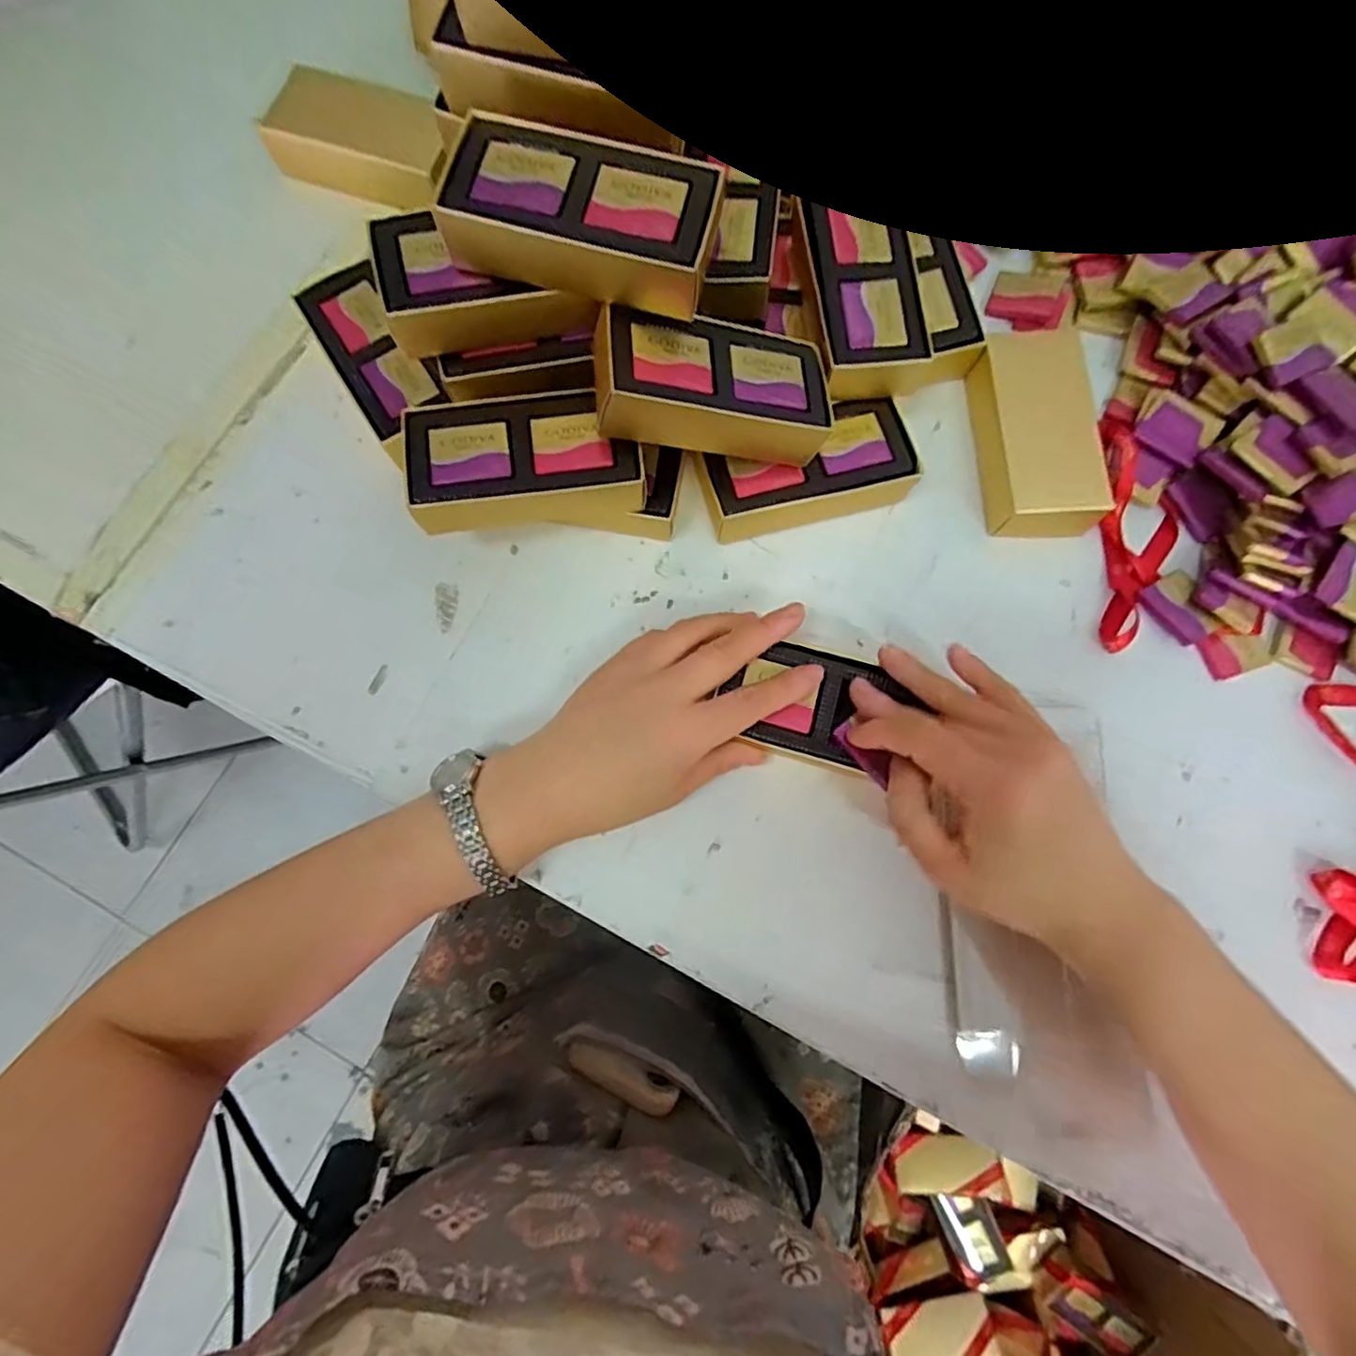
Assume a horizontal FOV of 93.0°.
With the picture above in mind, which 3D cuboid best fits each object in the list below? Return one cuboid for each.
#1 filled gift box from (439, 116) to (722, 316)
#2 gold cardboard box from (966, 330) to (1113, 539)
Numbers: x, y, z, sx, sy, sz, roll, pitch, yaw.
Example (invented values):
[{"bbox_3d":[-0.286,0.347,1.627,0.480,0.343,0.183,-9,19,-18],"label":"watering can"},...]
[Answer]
[{"bbox_3d":[-0.041,-0.200,0.282,0.115,0.028,0.059,15,78,3],"label":"filled gift box"},{"bbox_3d":[0.204,-0.137,0.366,0.057,0.032,0.119,-3,78,-1],"label":"gold cardboard box"}]

